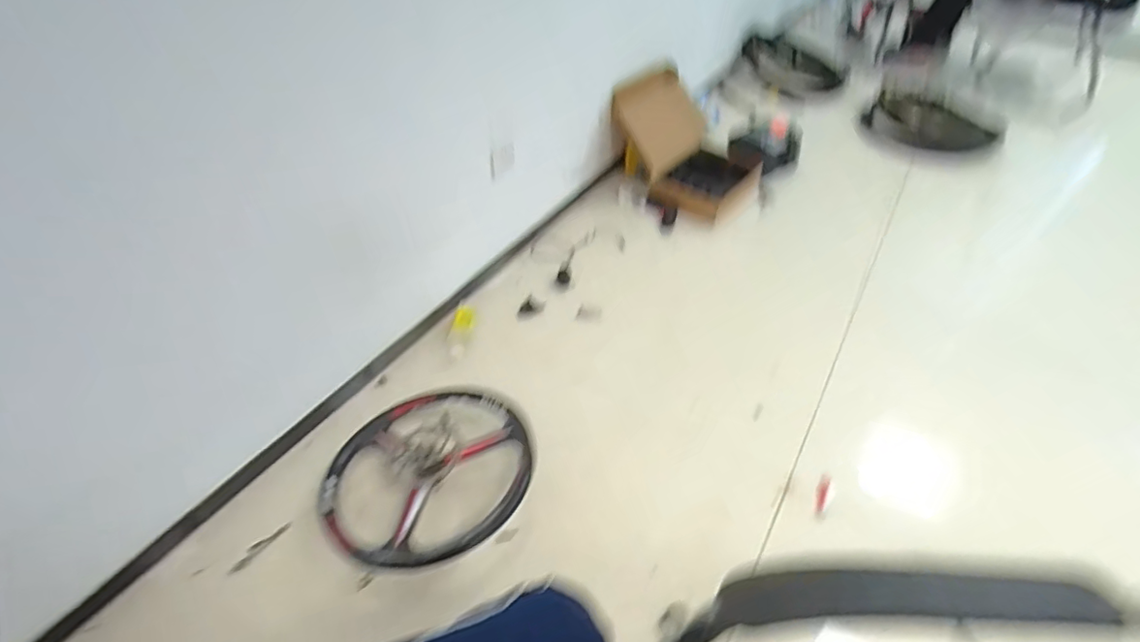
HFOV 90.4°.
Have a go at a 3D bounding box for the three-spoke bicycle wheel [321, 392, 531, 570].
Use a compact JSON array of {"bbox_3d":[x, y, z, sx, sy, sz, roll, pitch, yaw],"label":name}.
[{"bbox_3d":[-0.268,0.287,1.106,0.403,0.068,0.403,2,46,17],"label":"three-spoke bicycle wheel"}]

